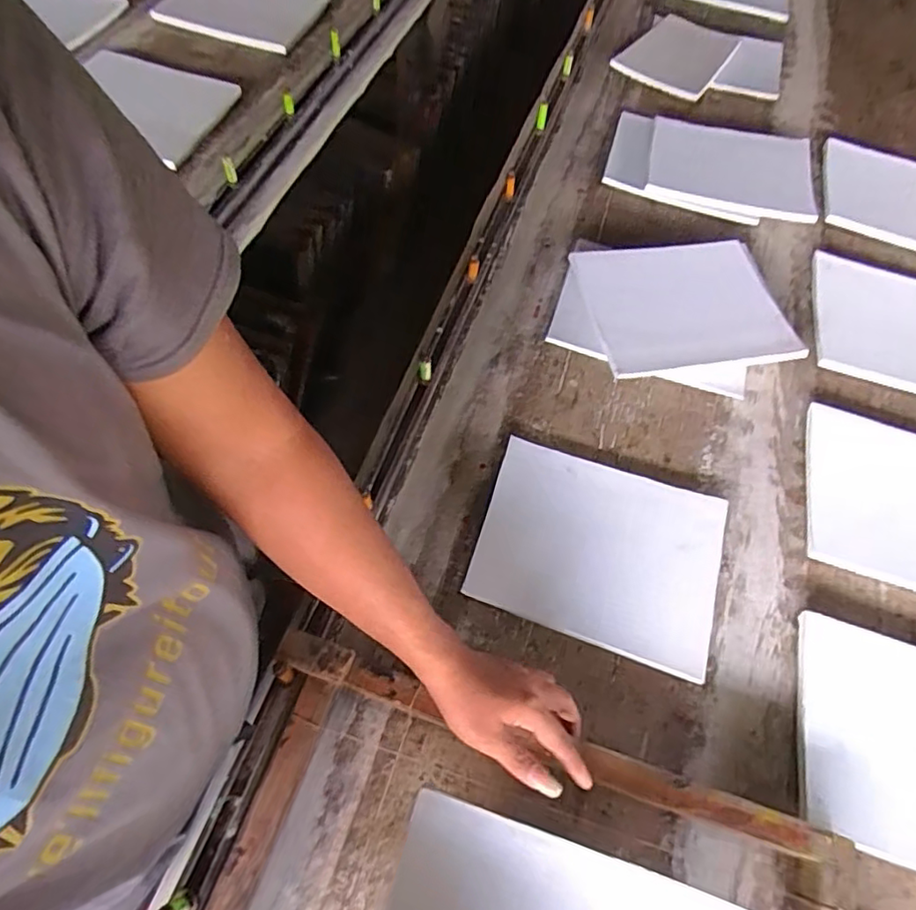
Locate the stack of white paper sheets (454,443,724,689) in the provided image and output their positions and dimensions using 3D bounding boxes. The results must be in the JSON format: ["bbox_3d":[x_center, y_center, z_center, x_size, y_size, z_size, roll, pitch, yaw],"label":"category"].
[{"bbox_3d":[0.163,0.108,0.693,0.269,0.016,0.216,17,62,8],"label":"stack of white paper sheets"}]

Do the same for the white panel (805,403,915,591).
[{"bbox_3d":[0.577,0.066,0.744,0.269,0.018,0.222,16,61,7],"label":"white panel"}]

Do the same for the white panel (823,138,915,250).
[{"bbox_3d":[0.770,-0.446,1.032,0.265,0.034,0.251,17,62,8],"label":"white panel"}]

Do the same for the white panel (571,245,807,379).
[{"bbox_3d":[0.310,-0.211,0.829,0.272,0.020,0.217,-6,65,-8],"label":"white panel"}]

